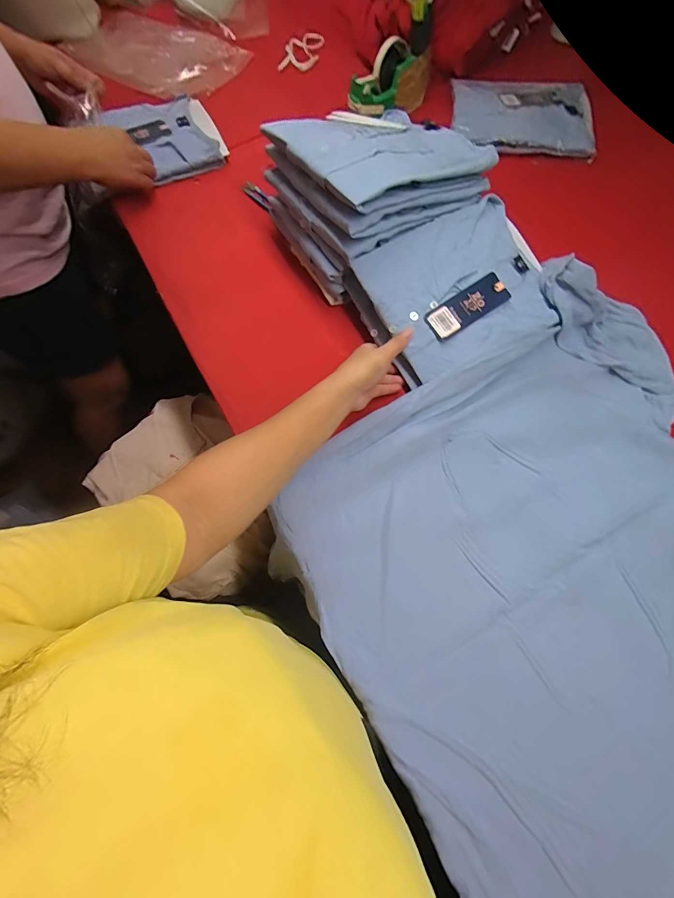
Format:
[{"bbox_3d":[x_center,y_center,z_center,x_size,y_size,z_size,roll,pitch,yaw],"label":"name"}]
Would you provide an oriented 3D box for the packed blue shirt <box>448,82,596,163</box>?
[{"bbox_3d":[0.356,-0.639,0.704,0.258,0.022,0.229,3,67,0],"label":"packed blue shirt"}]

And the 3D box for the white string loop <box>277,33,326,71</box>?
[{"bbox_3d":[-0.083,-0.916,0.855,0.082,0.011,0.130,11,77,3],"label":"white string loop"}]

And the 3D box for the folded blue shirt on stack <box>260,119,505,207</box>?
[{"bbox_3d":[0.070,-0.418,0.511,0.265,0.022,0.183,-29,67,-24],"label":"folded blue shirt on stack"}]

